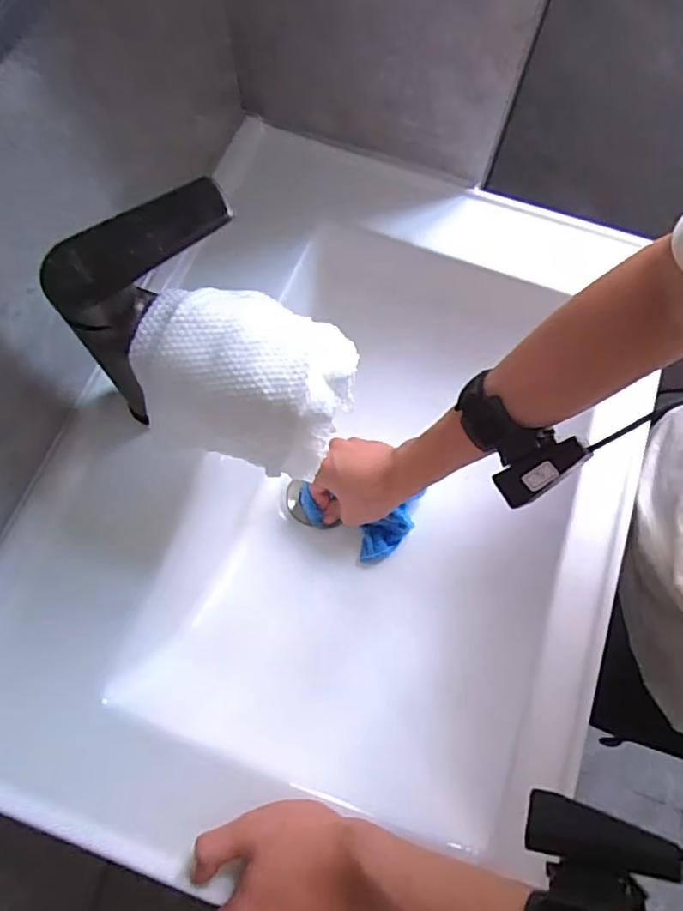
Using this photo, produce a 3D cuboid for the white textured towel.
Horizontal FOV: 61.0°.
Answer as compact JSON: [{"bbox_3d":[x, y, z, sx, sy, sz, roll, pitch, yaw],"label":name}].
[{"bbox_3d":[-0.055,-0.052,0.353,0.123,0.067,0.099,12,69,2],"label":"white textured towel"}]

